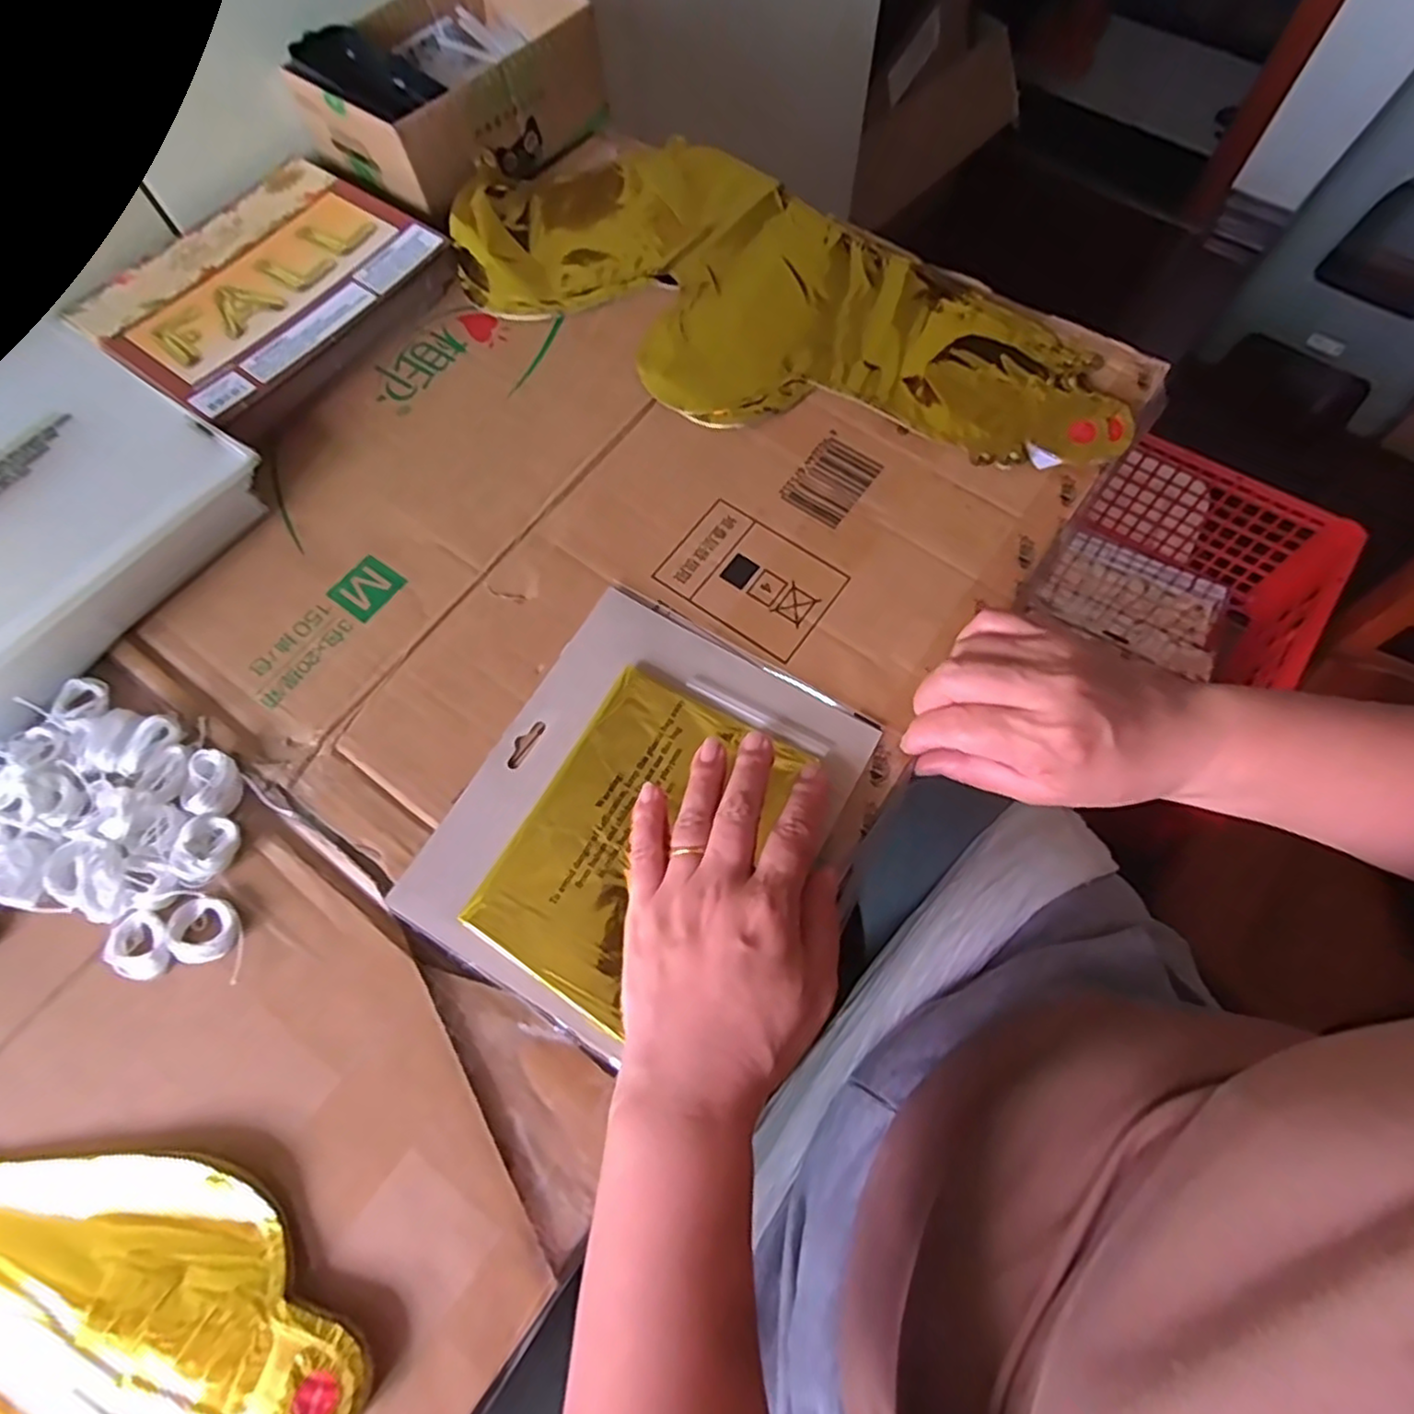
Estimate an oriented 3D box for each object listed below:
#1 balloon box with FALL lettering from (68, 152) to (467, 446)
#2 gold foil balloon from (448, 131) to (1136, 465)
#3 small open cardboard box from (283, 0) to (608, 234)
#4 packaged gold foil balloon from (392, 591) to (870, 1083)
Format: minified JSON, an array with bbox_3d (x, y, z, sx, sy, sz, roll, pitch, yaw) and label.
[{"bbox_3d":[-0.288,-0.273,0.468,0.160,0.028,0.196,30,73,13],"label":"balloon box with FALL lettering"},{"bbox_3d":[0.039,-0.263,0.457,0.441,0.014,0.197,35,74,15],"label":"gold foil balloon"},{"bbox_3d":[-0.182,-0.448,0.514,0.141,0.064,0.192,34,74,14],"label":"small open cardboard box"},{"bbox_3d":[-0.032,0.050,0.345,0.160,0.011,0.199,29,72,13],"label":"packaged gold foil balloon"}]

